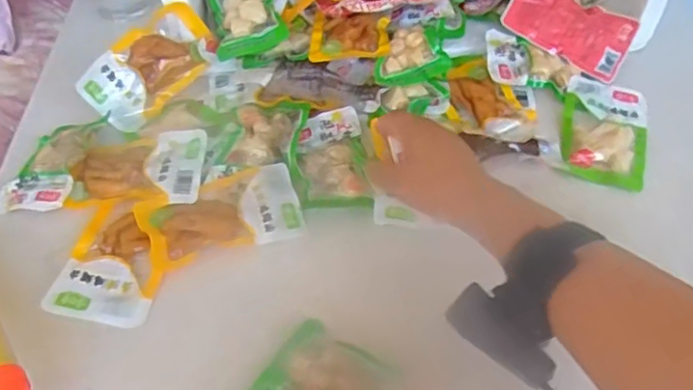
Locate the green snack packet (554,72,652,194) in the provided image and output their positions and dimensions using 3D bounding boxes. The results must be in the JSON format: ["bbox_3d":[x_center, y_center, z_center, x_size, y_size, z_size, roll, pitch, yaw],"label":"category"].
[{"bbox_3d":[0.261,-0.067,0.615,0.082,0.011,0.158,16,50,15],"label":"green snack packet"}]

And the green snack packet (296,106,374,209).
[{"bbox_3d":[-0.014,-0.036,0.575,0.064,0.014,0.119,-4,48,-3],"label":"green snack packet"}]

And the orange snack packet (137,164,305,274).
[{"bbox_3d":[-0.111,0.015,0.538,0.136,0.013,0.082,-14,49,-12],"label":"orange snack packet"}]

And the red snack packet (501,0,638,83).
[{"bbox_3d":[0.249,-0.190,0.678,0.137,0.010,0.078,32,86,4],"label":"red snack packet"}]

